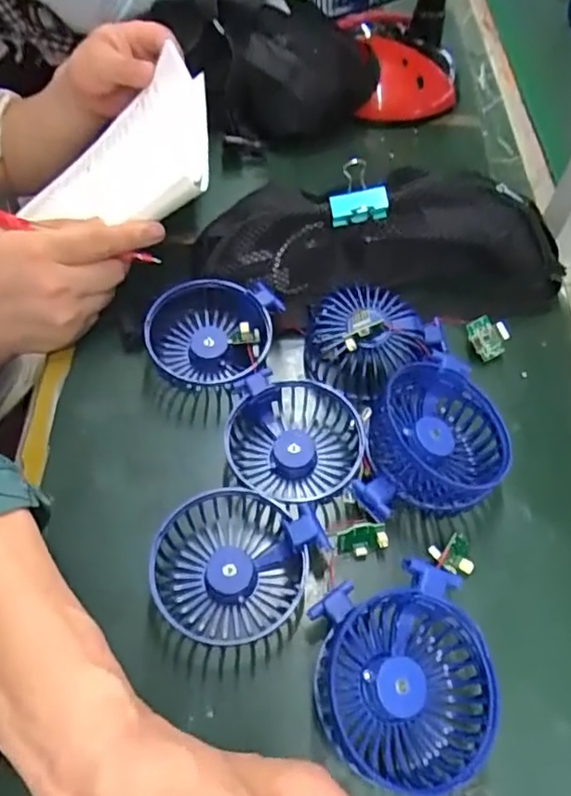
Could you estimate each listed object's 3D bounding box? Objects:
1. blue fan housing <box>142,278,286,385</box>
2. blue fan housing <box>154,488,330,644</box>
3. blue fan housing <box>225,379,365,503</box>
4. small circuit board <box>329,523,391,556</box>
[{"bbox_3d":[-0.054,-0.044,0.452,0.093,0.042,0.084,5,57,2],"label":"blue fan housing"},{"bbox_3d":[-0.030,0.100,0.362,0.093,0.040,0.089,15,58,8],"label":"blue fan housing"},{"bbox_3d":[0.006,0.031,0.409,0.090,0.031,0.087,9,57,4],"label":"blue fan housing"},{"bbox_3d":[0.046,0.087,0.372,0.032,0.023,0.006,-20,28,2],"label":"small circuit board"}]

